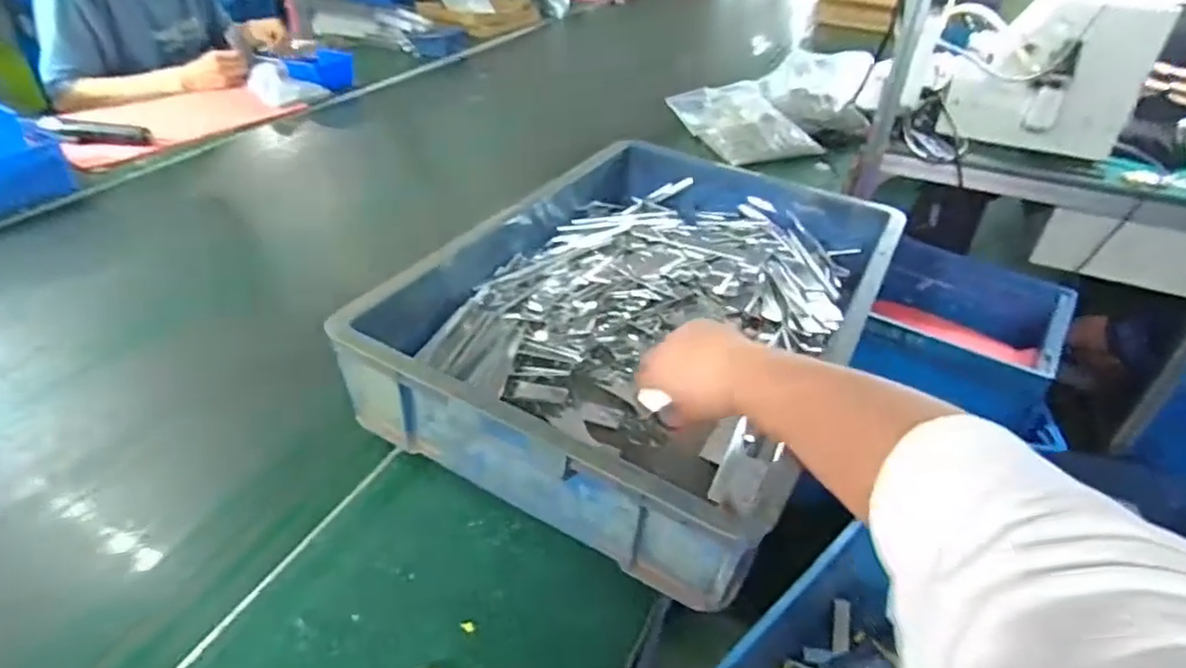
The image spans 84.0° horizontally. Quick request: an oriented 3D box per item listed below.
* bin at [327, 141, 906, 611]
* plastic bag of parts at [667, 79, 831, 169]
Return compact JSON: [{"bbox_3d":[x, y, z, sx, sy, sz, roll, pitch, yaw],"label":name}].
[{"bbox_3d":[0.086,-0.040,0.763,0.401,0.134,0.621,20,40,22],"label":"bin"},{"bbox_3d":[0.310,-0.444,1.379,0.206,0.063,0.301,-10,38,-16],"label":"plastic bag of parts"}]

